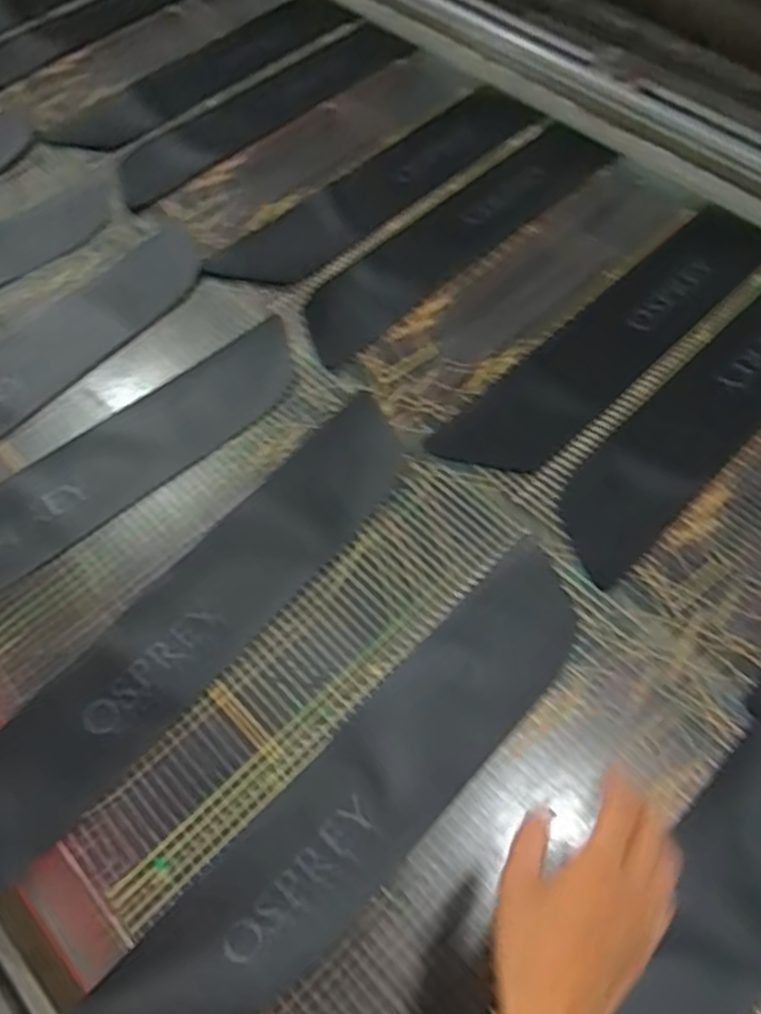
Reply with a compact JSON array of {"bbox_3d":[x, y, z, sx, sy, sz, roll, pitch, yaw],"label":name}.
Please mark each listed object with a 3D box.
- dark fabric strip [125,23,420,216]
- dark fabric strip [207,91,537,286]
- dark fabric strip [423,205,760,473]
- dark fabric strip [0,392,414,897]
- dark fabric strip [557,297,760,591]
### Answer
[{"bbox_3d":[-0.169,-0.602,1.156,0.104,0.013,0.547,37,67,21],"label":"dark fabric strip"},{"bbox_3d":[0.001,-0.437,1.042,0.525,0.020,0.111,-40,66,-20],"label":"dark fabric strip"},{"bbox_3d":[0.280,-0.203,0.892,0.527,0.018,0.107,-39,65,-23],"label":"dark fabric strip"},{"bbox_3d":[-0.213,0.135,0.687,0.116,0.034,0.661,35,66,20],"label":"dark fabric strip"},{"bbox_3d":[0.379,-0.126,0.847,0.539,0.014,0.105,-39,65,-23],"label":"dark fabric strip"}]

